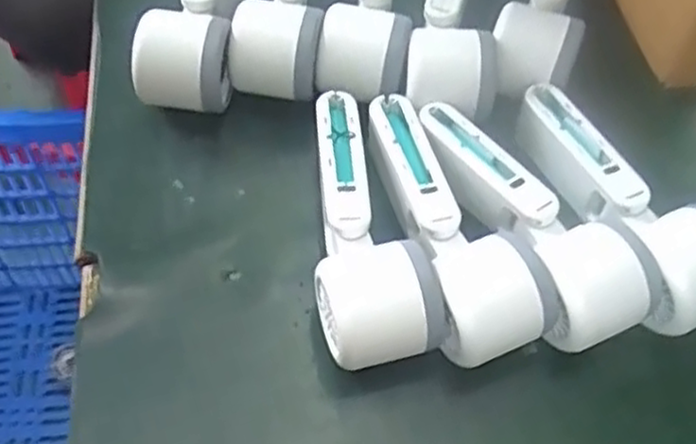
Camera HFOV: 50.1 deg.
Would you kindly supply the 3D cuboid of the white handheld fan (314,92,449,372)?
[{"bbox_3d":[0.001,0.003,0.411,0.058,0.048,0.157,-11,59,-12],"label":"white handheld fan"}]

